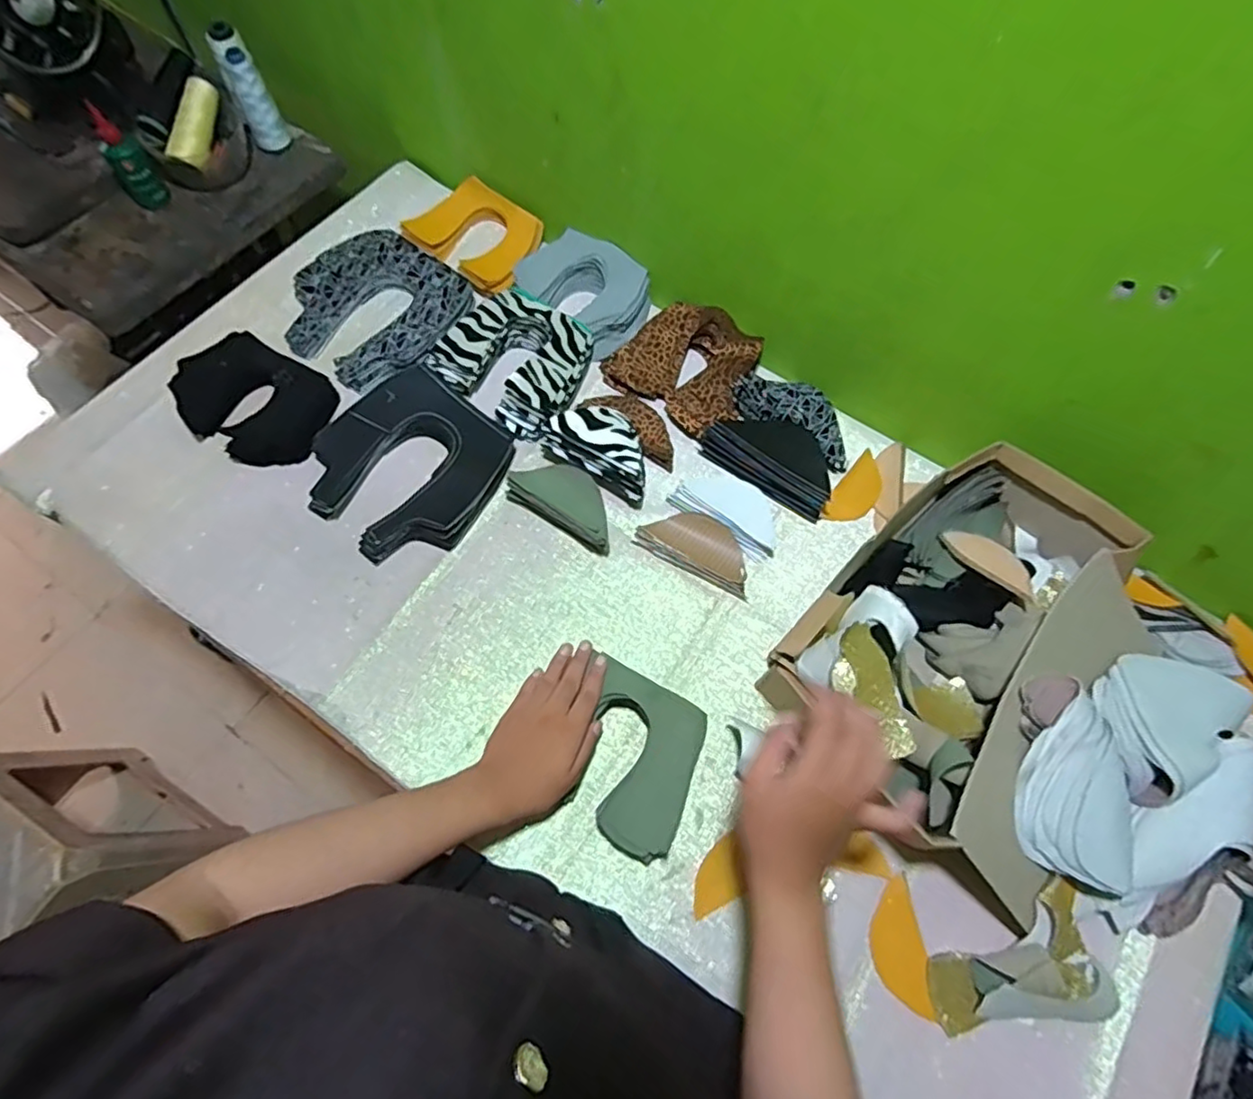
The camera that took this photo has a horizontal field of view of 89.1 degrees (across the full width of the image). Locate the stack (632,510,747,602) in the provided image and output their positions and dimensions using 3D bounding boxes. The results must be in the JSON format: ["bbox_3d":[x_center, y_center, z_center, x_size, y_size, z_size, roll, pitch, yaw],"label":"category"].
[{"bbox_3d":[0.075,-0.005,0.663,0.122,0.019,0.060,26,67,8],"label":"stack"}]

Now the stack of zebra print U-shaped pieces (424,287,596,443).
[{"bbox_3d":[-0.123,-0.218,0.715,0.164,0.038,0.143,30,68,9],"label":"stack of zebra print U-shaped pieces"}]

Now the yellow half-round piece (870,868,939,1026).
[{"bbox_3d":[0.230,0.333,0.537,0.044,0.004,0.100,-3,63,6],"label":"yellow half-round piece"}]

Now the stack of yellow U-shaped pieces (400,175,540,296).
[{"bbox_3d":[-0.192,-0.399,0.809,0.163,0.024,0.129,33,68,10],"label":"stack of yellow U-shaped pieces"}]

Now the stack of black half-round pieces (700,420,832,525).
[{"bbox_3d":[0.164,-0.106,0.697,0.149,0.043,0.085,34,69,12],"label":"stack of black half-round pieces"}]

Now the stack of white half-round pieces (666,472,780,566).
[{"bbox_3d":[0.114,-0.046,0.676,0.119,0.018,0.071,32,68,10],"label":"stack of white half-round pieces"}]

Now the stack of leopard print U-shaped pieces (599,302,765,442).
[{"bbox_3d":[0.071,-0.220,0.730,0.158,0.043,0.136,35,69,11],"label":"stack of leopard print U-shaped pieces"}]

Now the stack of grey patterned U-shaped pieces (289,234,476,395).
[{"bbox_3d":[-0.294,-0.286,0.751,0.197,0.024,0.187,37,69,12],"label":"stack of grey patterned U-shaped pieces"}]

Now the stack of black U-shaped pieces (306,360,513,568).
[{"bbox_3d":[-0.233,-0.090,0.670,0.183,0.029,0.187,33,68,10],"label":"stack of black U-shaped pieces"}]

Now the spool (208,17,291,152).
[{"bbox_3d":[-0.495,-0.599,0.835,0.044,0.142,0.047,0,71,0],"label":"spool"}]

